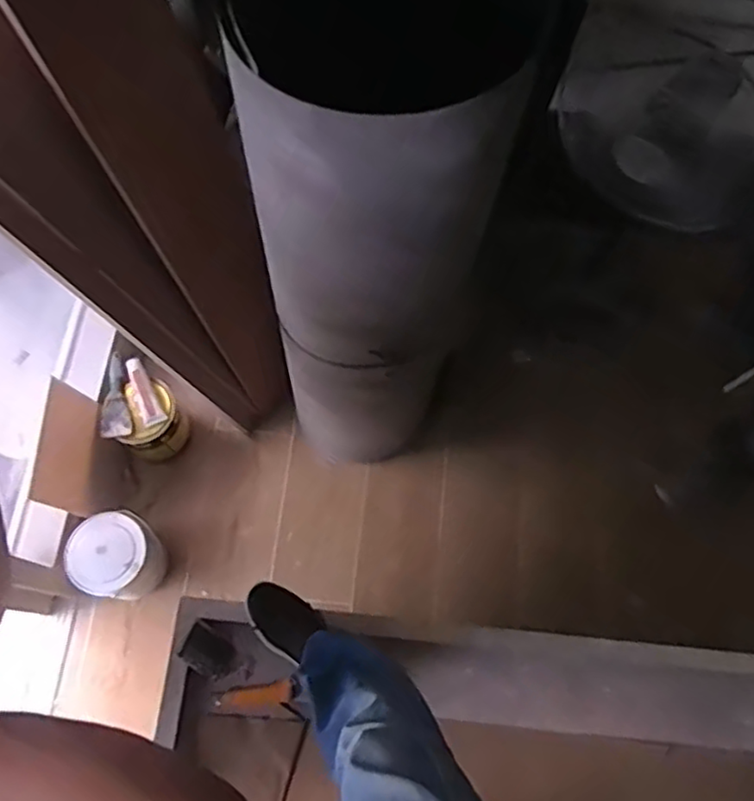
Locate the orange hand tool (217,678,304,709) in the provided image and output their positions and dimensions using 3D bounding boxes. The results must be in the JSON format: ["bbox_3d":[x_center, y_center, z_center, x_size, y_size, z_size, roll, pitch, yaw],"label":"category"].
[{"bbox_3d":[-0.214,0.532,1.240,0.149,0.018,0.036,-7,69,-4],"label":"orange hand tool"}]

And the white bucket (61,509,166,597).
[{"bbox_3d":[-0.596,0.361,1.572,0.185,0.181,0.159,-40,75,-15],"label":"white bucket"}]

